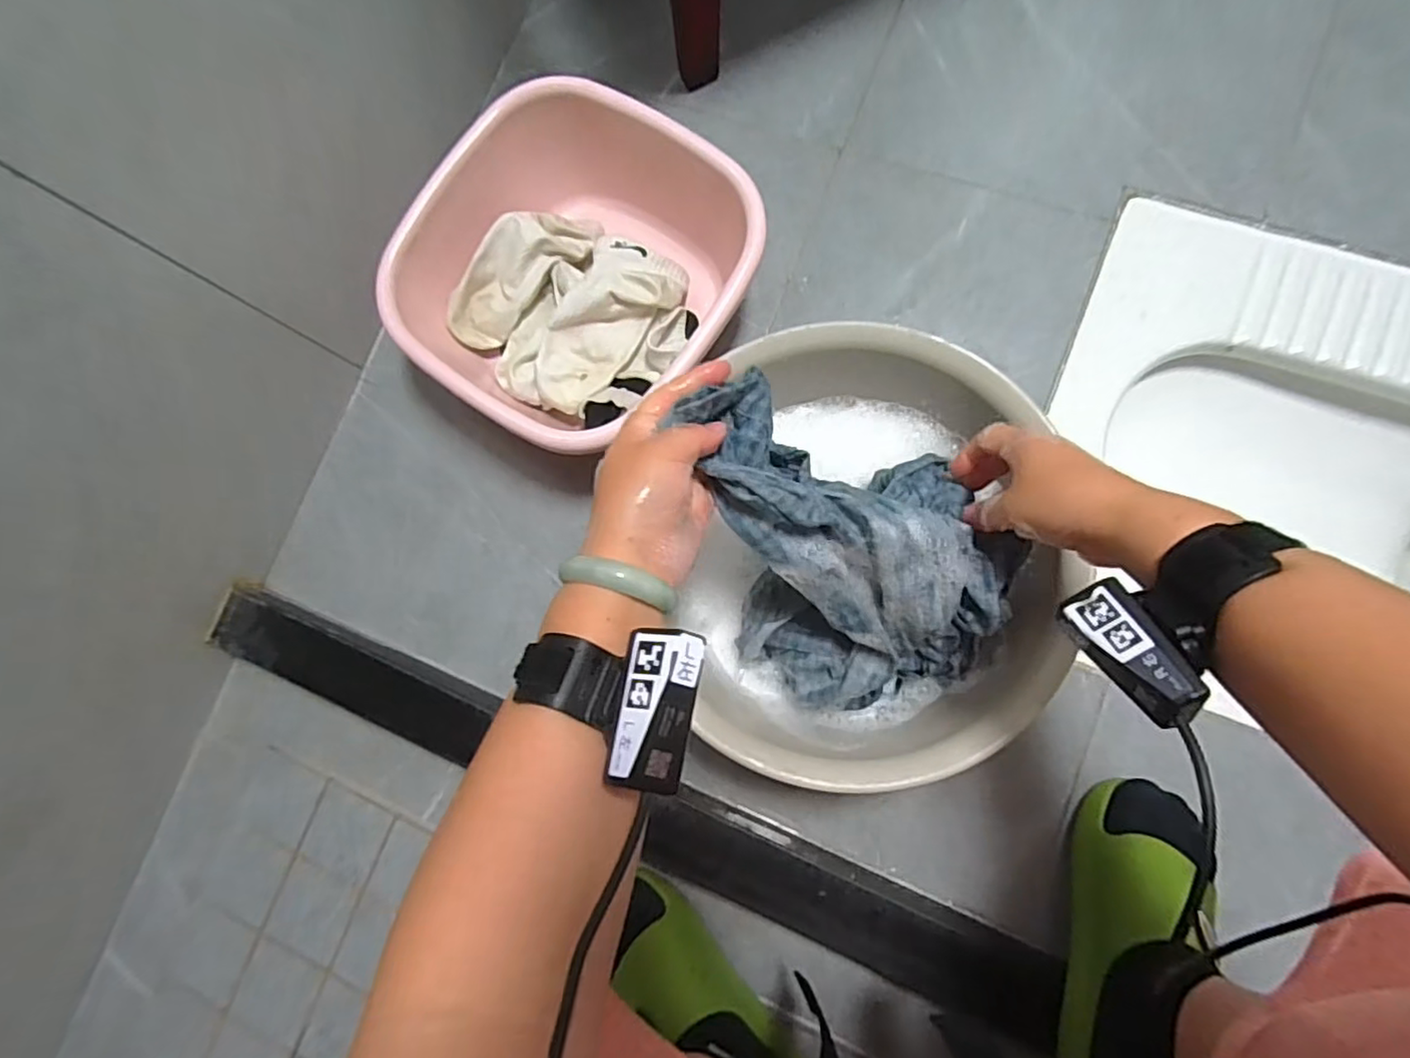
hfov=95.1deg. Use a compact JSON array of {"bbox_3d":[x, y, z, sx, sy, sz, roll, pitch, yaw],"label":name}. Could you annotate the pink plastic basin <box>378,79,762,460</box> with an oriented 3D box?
[{"bbox_3d":[-0.114,-0.227,0.606,0.294,0.119,0.288,33,88,9],"label":"pink plastic basin"}]

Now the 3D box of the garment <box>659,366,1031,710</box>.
[{"bbox_3d":[0.105,0.019,0.456,0.185,0.194,0.227,-22,81,3],"label":"garment"}]

